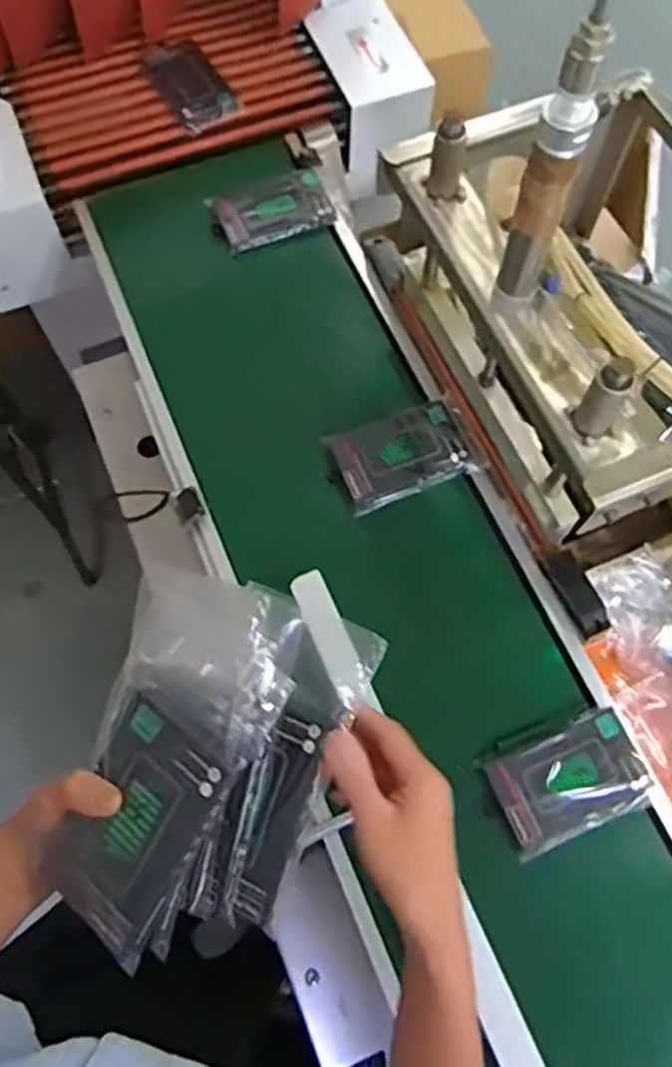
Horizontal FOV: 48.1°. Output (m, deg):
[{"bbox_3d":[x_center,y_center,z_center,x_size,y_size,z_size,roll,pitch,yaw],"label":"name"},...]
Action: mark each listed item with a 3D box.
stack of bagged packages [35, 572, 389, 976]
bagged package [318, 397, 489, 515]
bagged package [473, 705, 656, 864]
[{"bbox_3d":[-0.079,0.148,0.456,0.129,0.079,0.220,17,91,21],"label":"stack of bagged packages"},{"bbox_3d":[0.074,-0.088,0.810,0.146,0.027,0.097,-19,70,-7],"label":"bagged package"},{"bbox_3d":[0.211,0.220,0.681,0.141,0.020,0.096,-21,70,-7],"label":"bagged package"}]

